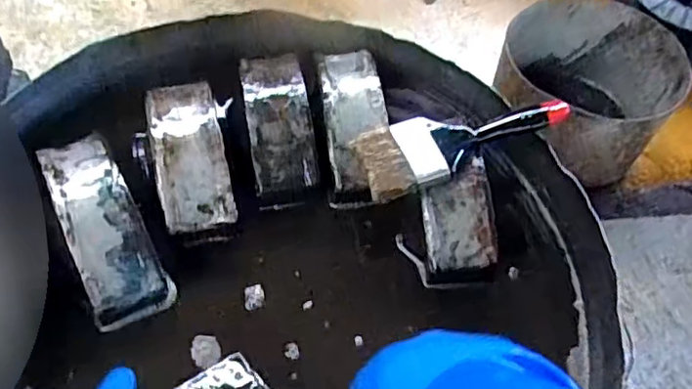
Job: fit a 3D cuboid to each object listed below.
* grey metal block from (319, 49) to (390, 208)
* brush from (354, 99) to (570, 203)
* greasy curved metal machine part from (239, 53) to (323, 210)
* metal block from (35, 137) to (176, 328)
[{"bbox_3d":[0.008,-0.069,0.604,0.057,0.043,0.159,-4,58,-7],"label":"grey metal block"},{"bbox_3d":[0.107,-0.054,0.564,0.196,0.028,0.067,-18,62,-14],"label":"brush"},{"bbox_3d":[-0.065,-0.067,0.601,0.060,0.046,0.158,-8,59,-9],"label":"greasy curved metal machine part"},{"bbox_3d":[-0.211,0.023,0.542,0.065,0.061,0.172,-22,62,-17],"label":"metal block"}]

